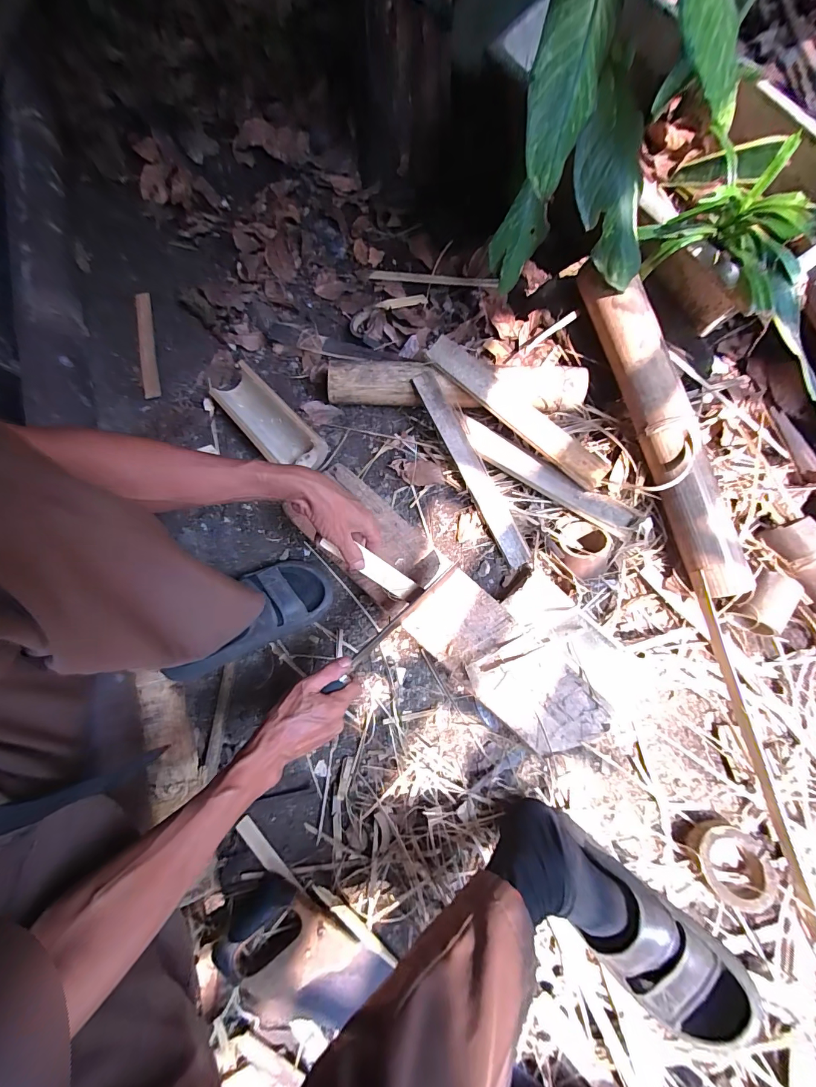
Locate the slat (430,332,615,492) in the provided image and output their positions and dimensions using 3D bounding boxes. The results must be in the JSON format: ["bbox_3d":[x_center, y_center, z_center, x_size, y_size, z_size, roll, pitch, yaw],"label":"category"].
[{"bbox_3d":[0.180,-0.218,0.656,0.348,0.017,0.063,40,84,4],"label":"slat"}]

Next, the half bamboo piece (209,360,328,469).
[{"bbox_3d":[-0.240,-0.211,0.686,0.089,0.052,0.249,-40,78,-10],"label":"half bamboo piece"}]

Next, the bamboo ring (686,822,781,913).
[{"bbox_3d":[0.418,0.415,0.517,0.087,0.038,0.098,-39,78,-10],"label":"bamboo ring"}]

